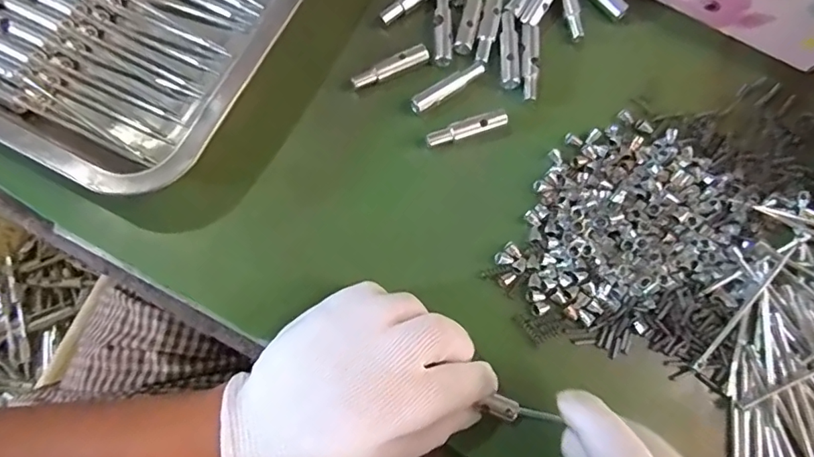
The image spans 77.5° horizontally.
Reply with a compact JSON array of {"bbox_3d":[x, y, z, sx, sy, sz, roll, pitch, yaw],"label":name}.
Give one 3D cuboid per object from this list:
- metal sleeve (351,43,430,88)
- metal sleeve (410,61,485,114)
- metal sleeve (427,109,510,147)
[{"bbox_3d":[-0.010,-0.101,0.319,0.051,0.011,0.009,-24,80,-8],"label":"metal sleeve"},{"bbox_3d":[0.025,-0.089,0.318,0.053,0.008,0.010,-33,81,-9],"label":"metal sleeve"},{"bbox_3d":[0.037,-0.061,0.312,0.052,0.011,0.009,-16,79,-6],"label":"metal sleeve"}]

